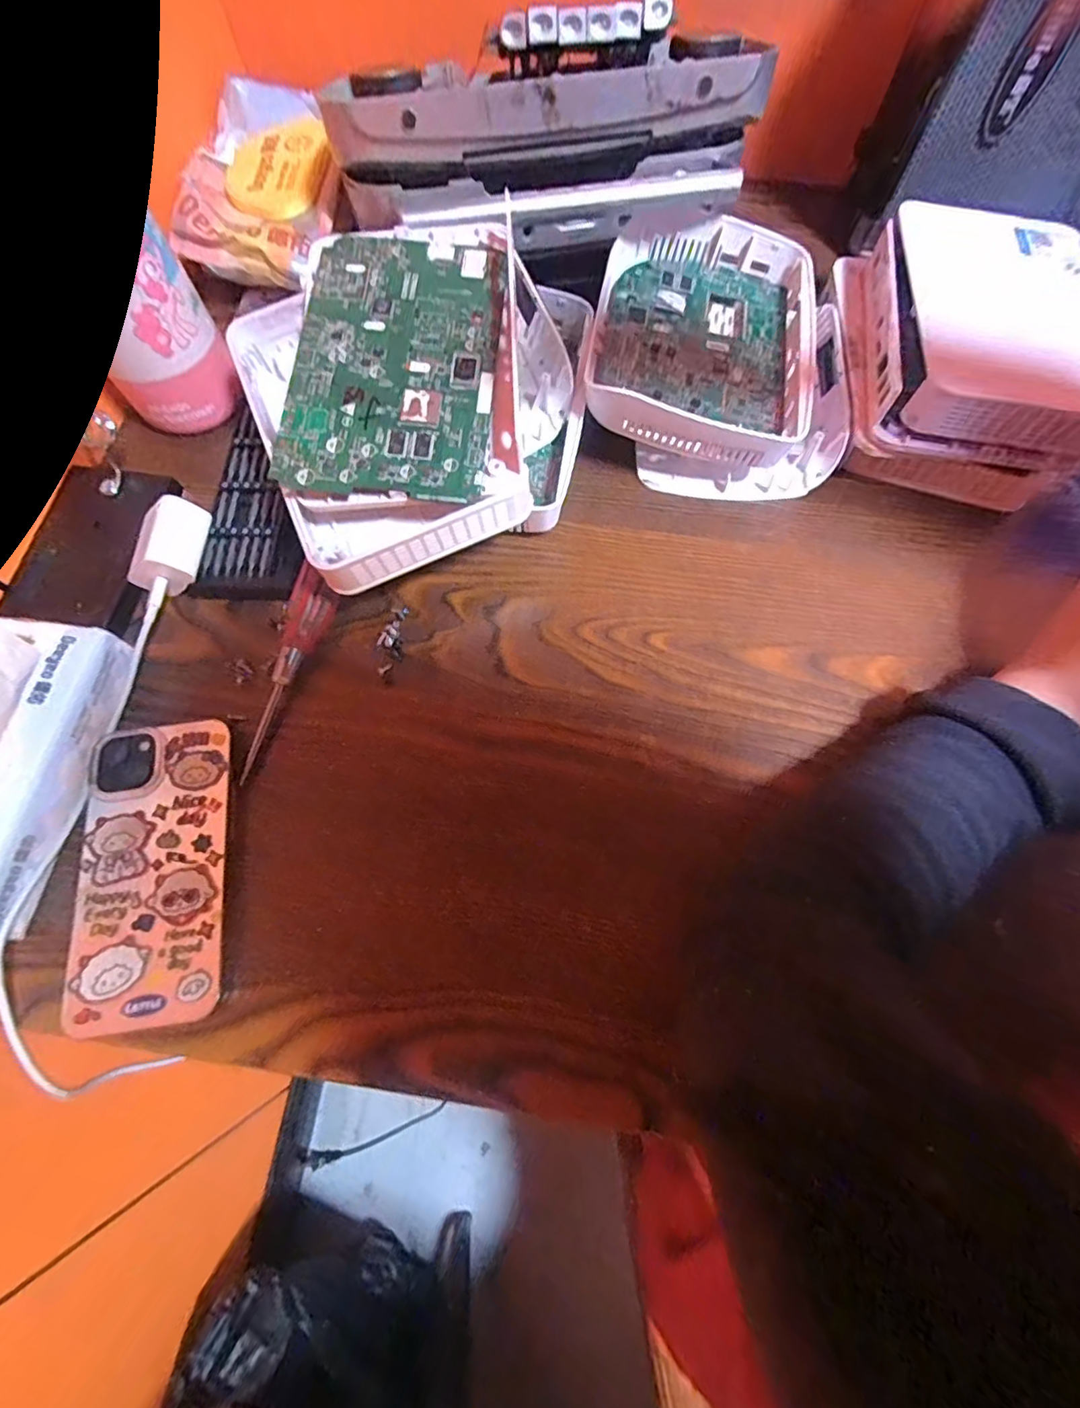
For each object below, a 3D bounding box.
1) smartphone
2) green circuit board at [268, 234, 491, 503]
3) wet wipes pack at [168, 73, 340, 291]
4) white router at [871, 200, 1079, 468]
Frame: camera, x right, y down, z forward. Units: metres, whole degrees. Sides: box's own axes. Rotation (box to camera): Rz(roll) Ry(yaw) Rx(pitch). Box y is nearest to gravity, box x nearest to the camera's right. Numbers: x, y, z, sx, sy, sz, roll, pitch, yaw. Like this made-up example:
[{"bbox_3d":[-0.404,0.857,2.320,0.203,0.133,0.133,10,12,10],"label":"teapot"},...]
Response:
[{"bbox_3d":[-0.191,0.080,0.270,0.068,0.014,0.142,-8,70,-3],"label":"smartphone"},{"bbox_3d":[-0.076,-0.183,0.286,0.103,0.010,0.161,4,74,0],"label":"green circuit board"},{"bbox_3d":[-0.202,-0.387,0.393,0.099,0.031,0.182,-1,70,-1],"label":"wet wipes pack"},{"bbox_3d":[0.271,-0.227,0.323,0.124,0.035,0.169,8,70,3],"label":"white router"}]

